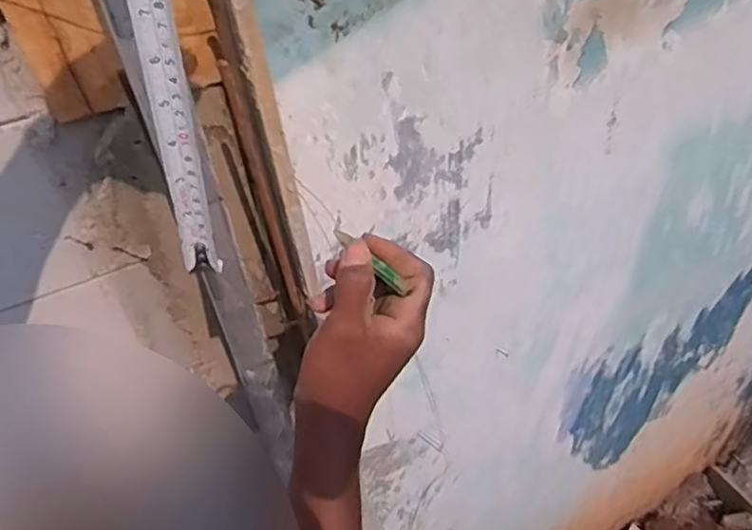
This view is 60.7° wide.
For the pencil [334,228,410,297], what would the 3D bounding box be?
[{"bbox_3d":[-0.005,-0.004,0.414,0.062,0.008,0.008,40,57,18],"label":"pencil"}]

